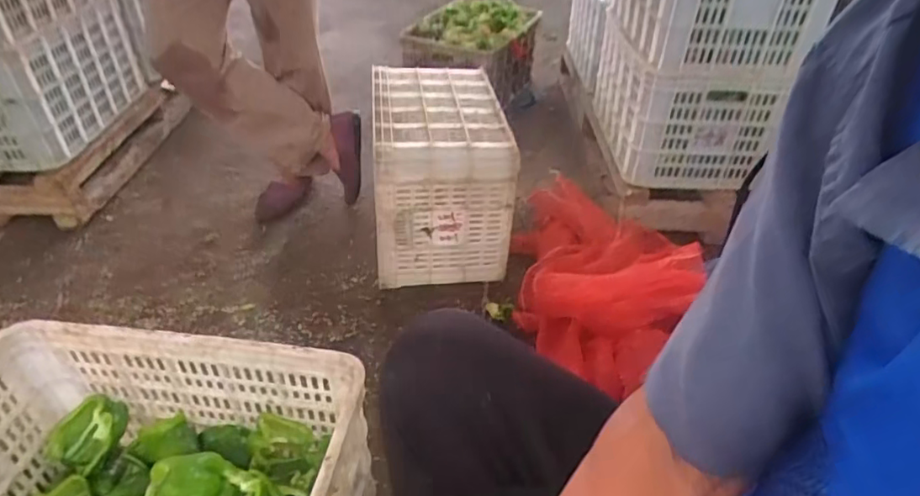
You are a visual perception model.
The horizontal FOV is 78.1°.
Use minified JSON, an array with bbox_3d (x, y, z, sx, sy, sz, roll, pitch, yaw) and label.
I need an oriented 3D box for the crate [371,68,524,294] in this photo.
[{"bbox_3d":[-0.048,-0.193,1.366,0.284,0.335,0.522,-2,39,-5],"label":"crate"}]

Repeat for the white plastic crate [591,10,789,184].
[{"bbox_3d":[0.570,-0.418,1.551,0.312,0.261,0.555,3,39,0],"label":"white plastic crate"}]

